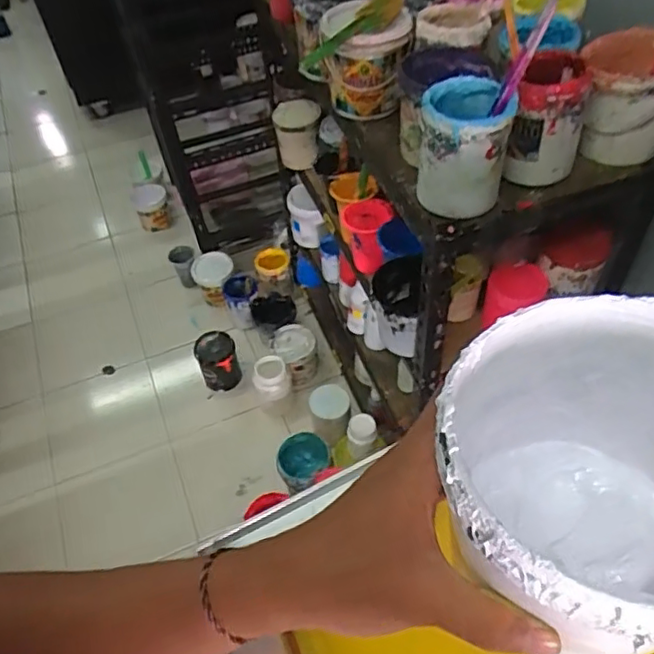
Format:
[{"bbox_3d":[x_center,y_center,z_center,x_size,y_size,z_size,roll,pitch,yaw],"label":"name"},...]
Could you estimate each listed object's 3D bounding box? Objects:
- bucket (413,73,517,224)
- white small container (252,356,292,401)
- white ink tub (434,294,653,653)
[{"bbox_3d":[0.161,-0.208,0.714,0.094,0.145,0.099,-2,50,2],"label":"bucket"},{"bbox_3d":[-0.141,0.146,1.569,0.092,0.152,0.075,-8,50,-3],"label":"white small container"},{"bbox_3d":[0.110,0.072,0.254,0.127,0.115,0.122,-2,50,2],"label":"white ink tub"}]

